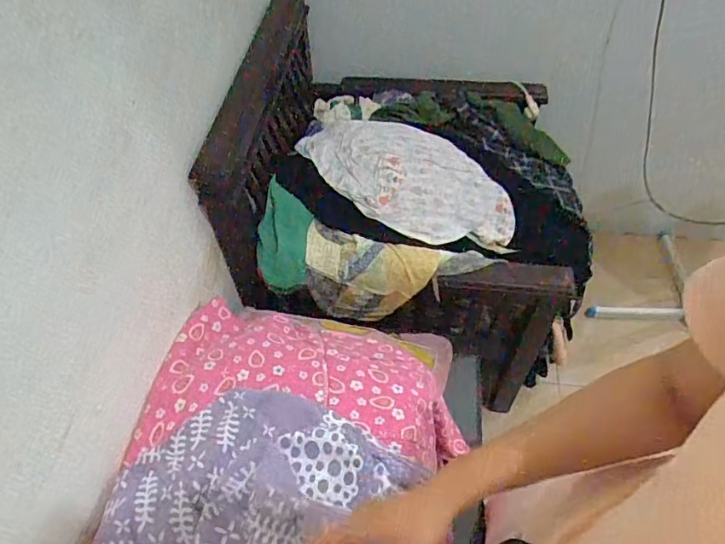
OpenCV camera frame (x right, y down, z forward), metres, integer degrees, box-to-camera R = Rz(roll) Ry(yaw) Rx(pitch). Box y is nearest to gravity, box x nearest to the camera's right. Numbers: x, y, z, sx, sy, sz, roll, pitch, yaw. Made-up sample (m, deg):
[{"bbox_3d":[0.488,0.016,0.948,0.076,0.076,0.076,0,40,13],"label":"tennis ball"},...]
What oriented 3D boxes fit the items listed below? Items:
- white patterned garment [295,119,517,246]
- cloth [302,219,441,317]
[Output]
[{"bbox_3d":[0.081,-0.208,1.098,0.429,0.094,0.266,25,67,-7],"label":"white patterned garment"},{"bbox_3d":[0.017,0.010,1.011,0.250,0.136,0.119,8,54,8],"label":"cloth"}]

